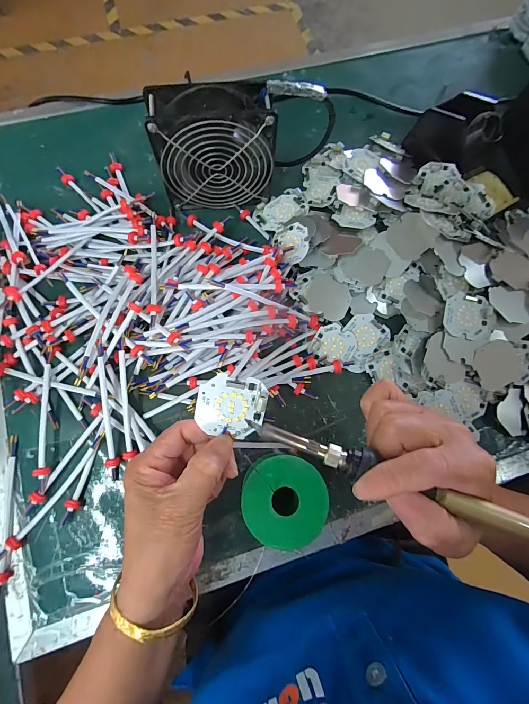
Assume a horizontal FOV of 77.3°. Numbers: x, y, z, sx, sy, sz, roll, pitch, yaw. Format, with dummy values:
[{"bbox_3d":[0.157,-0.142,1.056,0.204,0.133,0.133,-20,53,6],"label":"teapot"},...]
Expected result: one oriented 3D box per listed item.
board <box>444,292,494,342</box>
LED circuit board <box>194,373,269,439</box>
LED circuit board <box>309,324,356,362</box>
[{"bbox_3d":[0.210,-0.037,0.339,0.048,0.009,0.045,12,77,1],"label":"board"},{"bbox_3d":[-0.023,0.039,0.228,0.047,0.007,0.044,10,105,-7],"label":"LED circuit board"},{"bbox_3d":[0.075,-0.010,0.351,0.047,0.007,0.037,19,77,3],"label":"LED circuit board"}]

